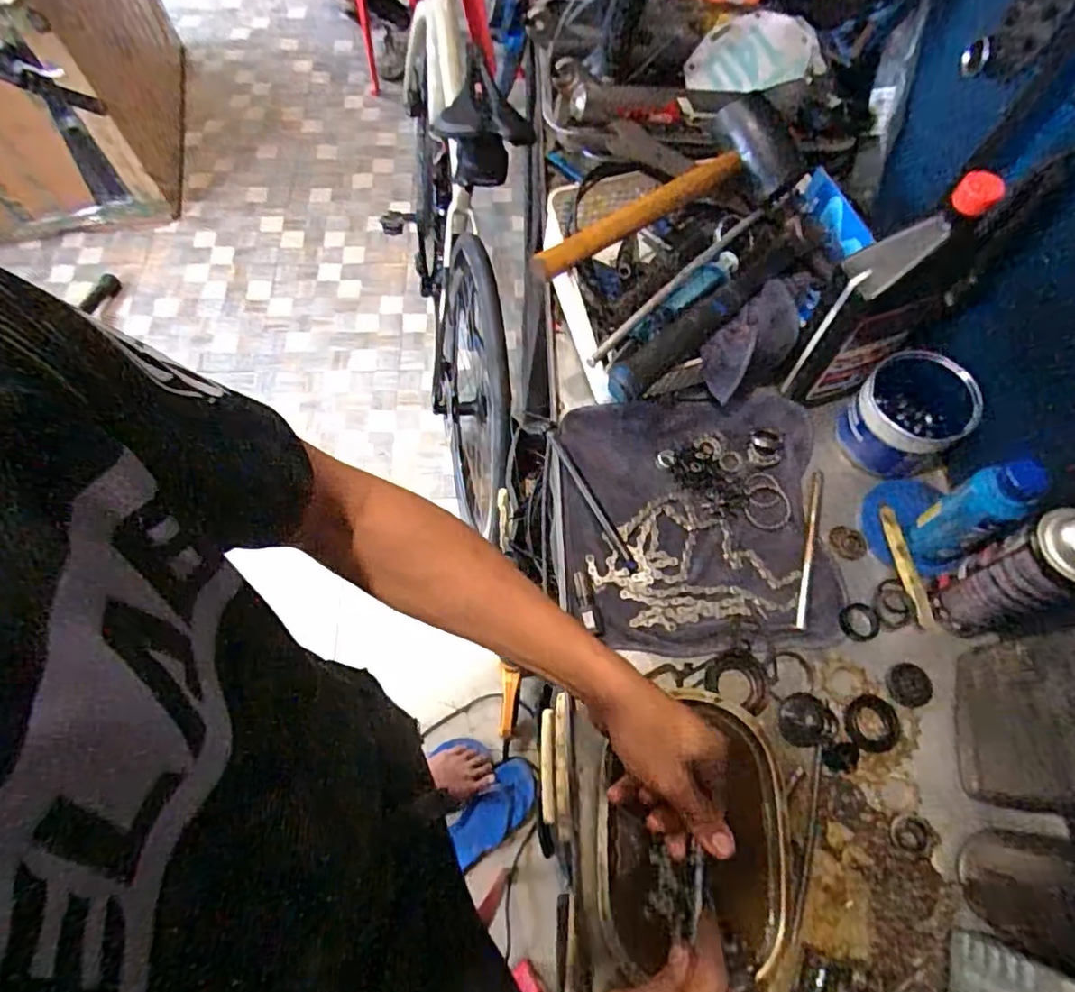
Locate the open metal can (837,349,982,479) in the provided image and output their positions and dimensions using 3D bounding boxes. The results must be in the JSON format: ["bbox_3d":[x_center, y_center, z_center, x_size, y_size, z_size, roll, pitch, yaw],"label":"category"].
[{"bbox_3d":[0.380,-0.085,0.629,0.094,0.095,0.097,0,66,-1],"label":"open metal can"}]

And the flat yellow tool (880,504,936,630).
[{"bbox_3d":[0.367,0.069,0.606,0.015,0.009,0.128,-5,67,-3],"label":"flat yellow tool"}]

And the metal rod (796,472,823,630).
[{"bbox_3d":[0.276,0.051,0.617,0.009,0.010,0.175,17,67,6],"label":"metal rod"}]

